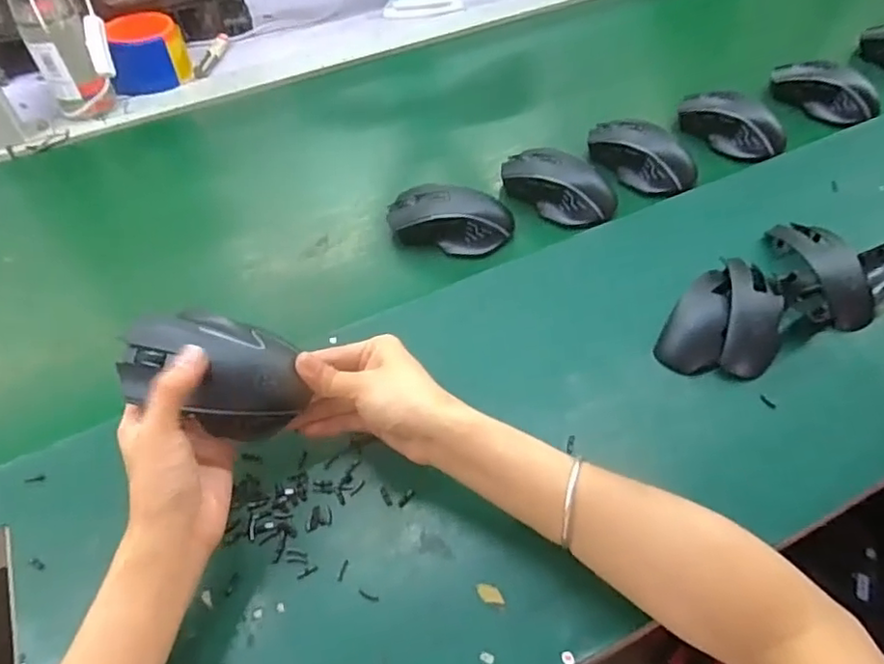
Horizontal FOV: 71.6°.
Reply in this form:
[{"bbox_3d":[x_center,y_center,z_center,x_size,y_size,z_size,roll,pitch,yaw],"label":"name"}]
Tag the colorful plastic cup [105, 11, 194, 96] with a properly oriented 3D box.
[{"bbox_3d":[-0.371,-0.348,0.764,0.097,0.067,0.097,-1,53,1],"label":"colorful plastic cup"}]

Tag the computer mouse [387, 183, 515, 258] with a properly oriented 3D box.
[{"bbox_3d":[0.008,-0.107,0.577,0.114,0.034,0.062,8,53,8],"label":"computer mouse"}]

